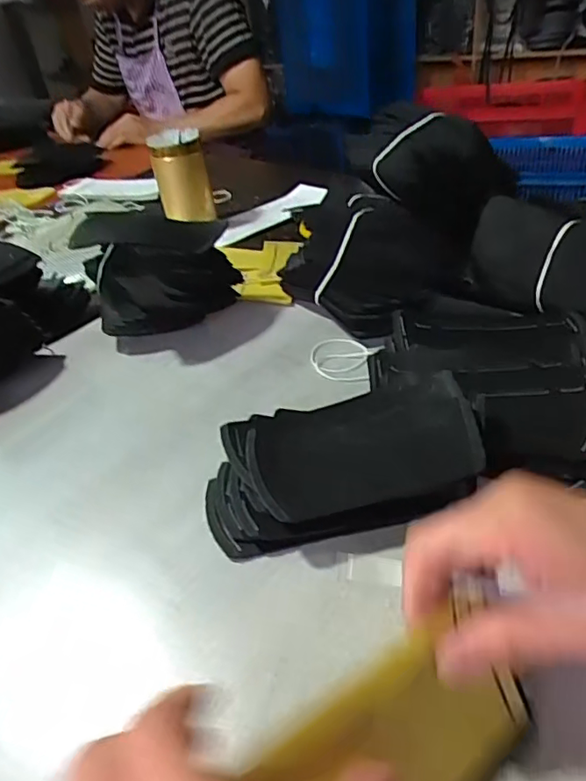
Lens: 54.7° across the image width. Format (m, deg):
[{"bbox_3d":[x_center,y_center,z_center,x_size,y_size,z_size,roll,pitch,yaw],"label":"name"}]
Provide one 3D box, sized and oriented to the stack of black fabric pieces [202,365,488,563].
[{"bbox_3d":[0.029,0.043,0.370,0.169,0.043,0.103,-9,36,-3],"label":"stack of black fabric pieces"}]

